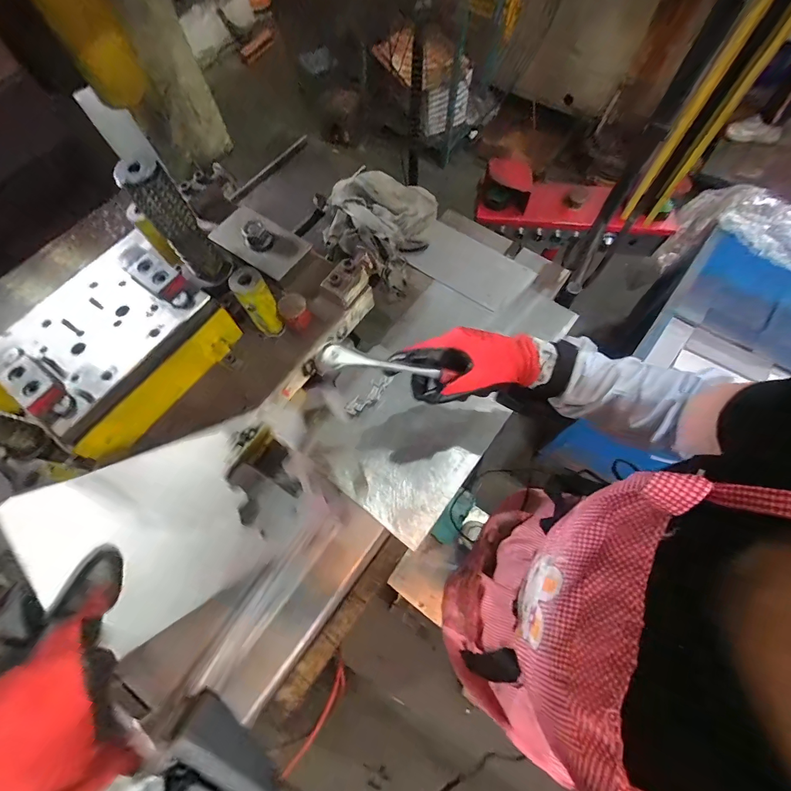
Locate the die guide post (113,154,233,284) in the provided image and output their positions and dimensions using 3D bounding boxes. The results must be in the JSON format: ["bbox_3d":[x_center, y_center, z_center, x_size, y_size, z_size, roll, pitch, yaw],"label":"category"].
[{"bbox_3d":[-0.257,-0.201,0.454,0.052,0.162,0.045,-34,70,-10],"label":"die guide post"}]

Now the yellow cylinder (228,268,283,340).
[{"bbox_3d":[-0.178,-0.118,0.492,0.041,0.101,0.037,-34,70,-10],"label":"yellow cylinder"}]

